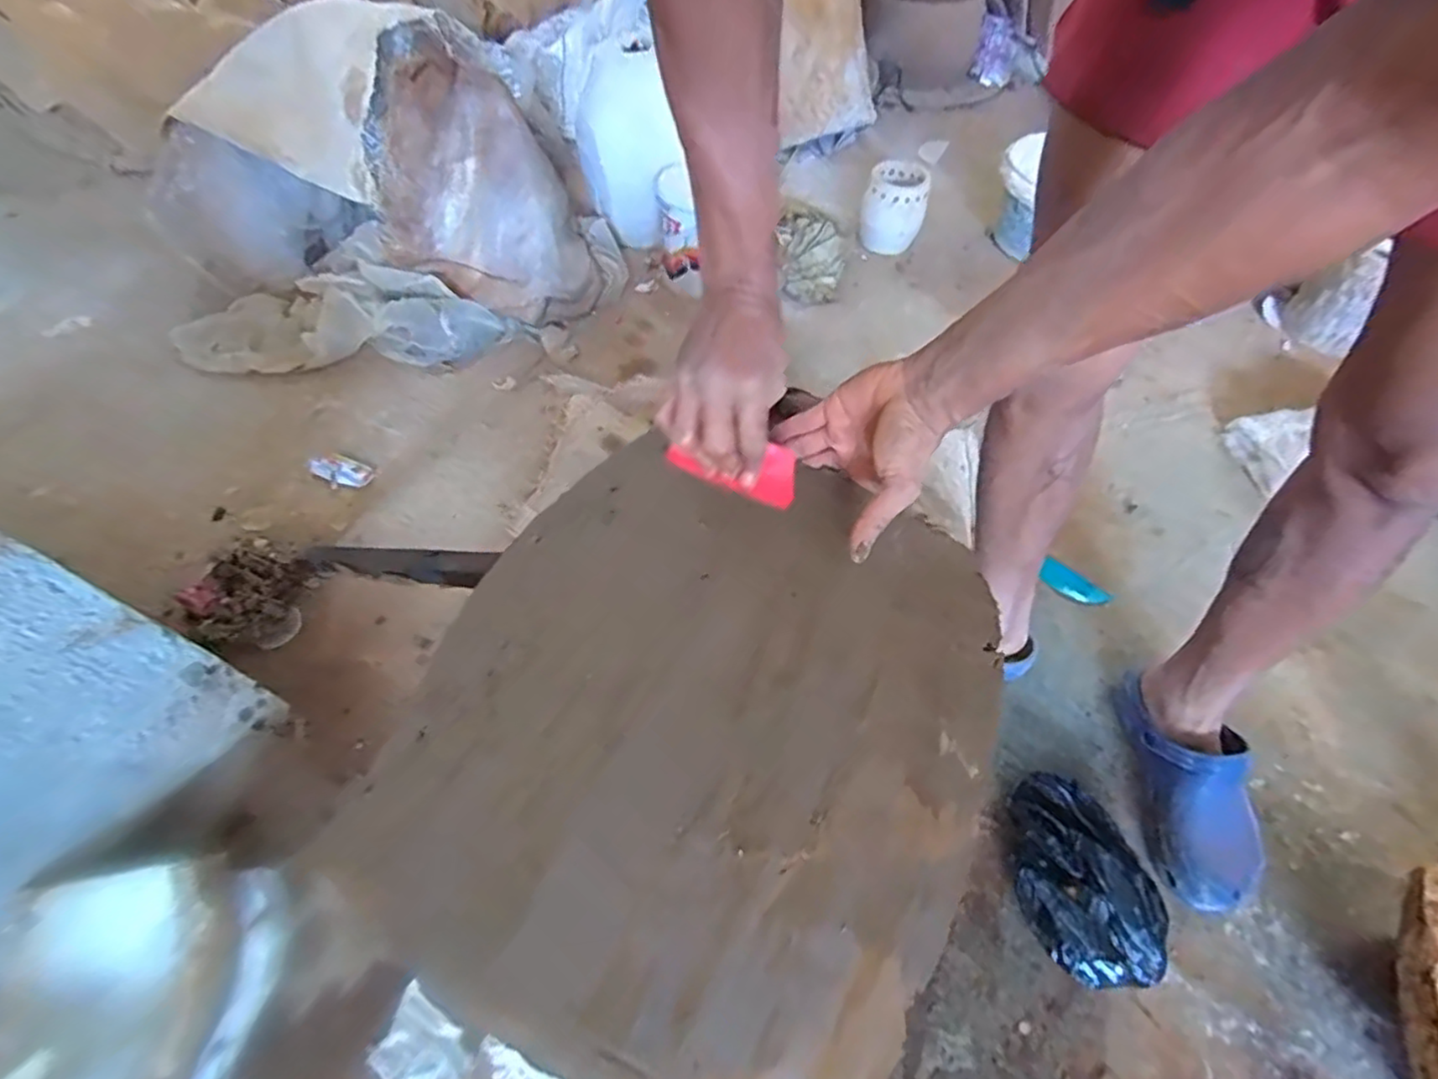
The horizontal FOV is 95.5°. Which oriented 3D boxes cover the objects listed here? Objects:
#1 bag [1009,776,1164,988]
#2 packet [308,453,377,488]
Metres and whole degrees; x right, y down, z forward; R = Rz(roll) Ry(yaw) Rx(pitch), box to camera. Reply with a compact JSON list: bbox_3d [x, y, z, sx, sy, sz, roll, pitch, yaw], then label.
[{"bbox_3d":[0.388,0.365,0.713,0.125,0.063,0.204,-3,55,-4],"label":"bag"},{"bbox_3d":[-0.609,-0.111,1.059,0.100,0.023,0.058,21,56,13],"label":"packet"}]

